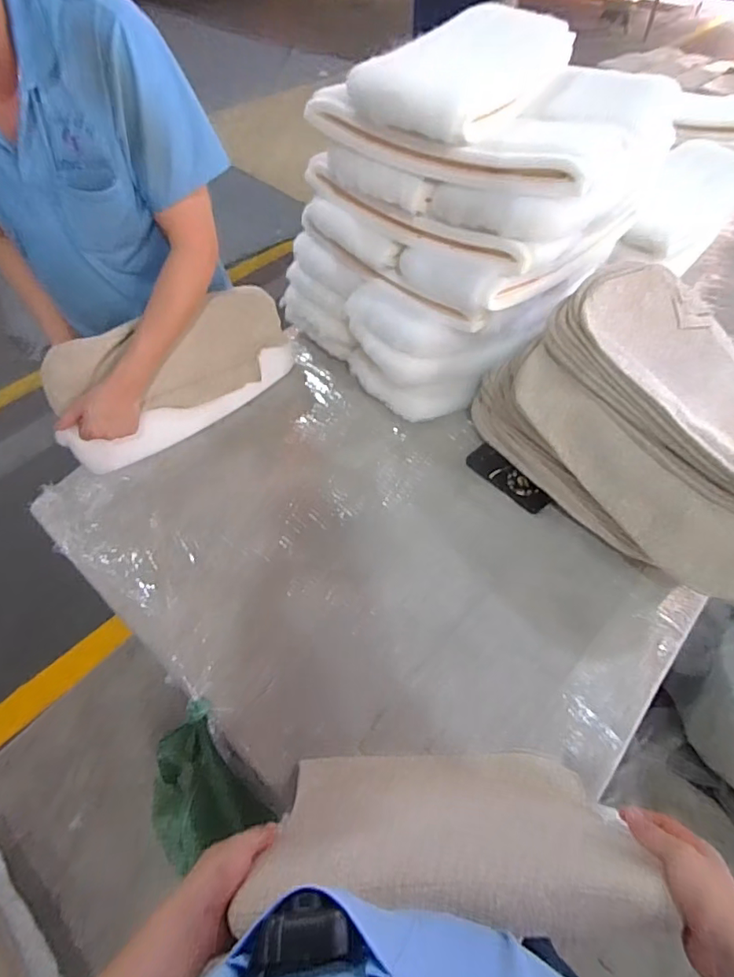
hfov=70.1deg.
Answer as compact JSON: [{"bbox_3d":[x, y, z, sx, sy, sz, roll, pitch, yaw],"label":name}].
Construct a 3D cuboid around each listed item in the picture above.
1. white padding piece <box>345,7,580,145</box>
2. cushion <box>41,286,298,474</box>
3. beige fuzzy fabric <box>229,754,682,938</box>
[{"bbox_3d":[0.172,-0.666,0.830,0.190,0.091,0.427,29,59,21],"label":"white padding piece"},{"bbox_3d":[-0.339,-0.214,0.989,0.473,0.232,0.083,-29,58,-19],"label":"cushion"},{"bbox_3d":[0.083,0.365,0.565,0.370,0.255,0.044,-1,86,0],"label":"beige fuzzy fabric"}]

